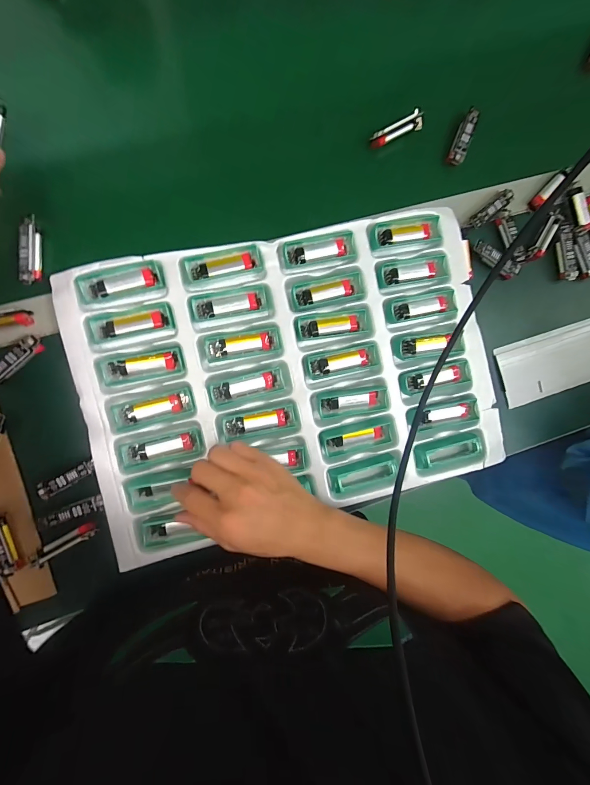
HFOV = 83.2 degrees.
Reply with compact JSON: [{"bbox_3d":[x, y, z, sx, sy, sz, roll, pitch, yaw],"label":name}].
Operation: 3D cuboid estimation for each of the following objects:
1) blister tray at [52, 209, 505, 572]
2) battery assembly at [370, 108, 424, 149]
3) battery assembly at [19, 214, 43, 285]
[{"bbox_3d":[0.004,-0.018,0.377,0.446,0.018,0.310,-12,93,-8],"label":"blister tray"},{"bbox_3d":[0.124,-0.314,0.400,0.065,0.015,0.020,-32,96,-6],"label":"battery assembly"},{"bbox_3d":[-0.279,-0.149,0.349,0.016,0.012,0.066,3,91,-8],"label":"battery assembly"}]

